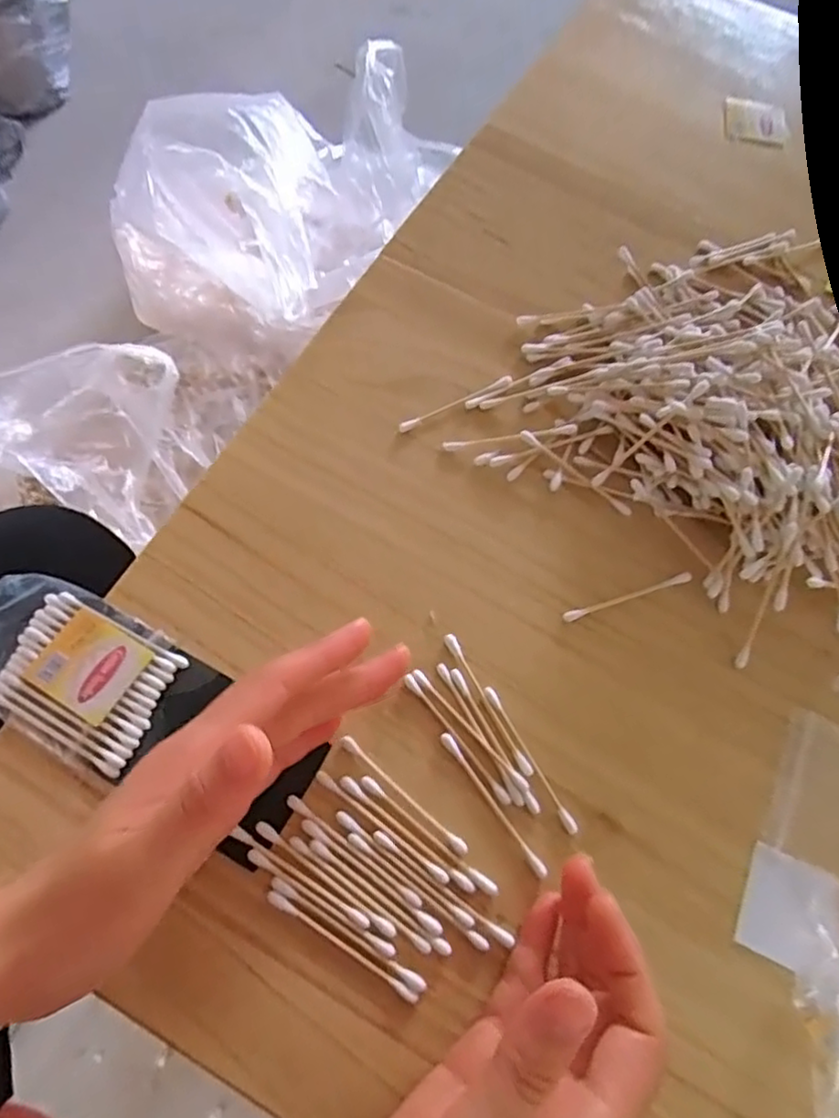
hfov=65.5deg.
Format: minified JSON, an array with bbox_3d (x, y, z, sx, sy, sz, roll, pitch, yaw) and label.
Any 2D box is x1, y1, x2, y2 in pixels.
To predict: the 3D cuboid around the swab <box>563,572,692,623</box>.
[{"bbox_3d":[0.104,0.018,0.324,0.070,0.004,0.005,-18,71,-8],"label":"swab"}]

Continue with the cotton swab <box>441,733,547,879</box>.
[{"bbox_3d":[0.032,0.107,0.286,0.005,0.004,0.071,-34,74,-14],"label":"cotton swab"}]

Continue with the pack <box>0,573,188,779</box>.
[{"bbox_3d":[-0.163,0.047,0.299,0.103,0.009,0.063,26,71,8],"label":"pack"}]

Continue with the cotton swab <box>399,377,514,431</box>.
[{"bbox_3d":[0.020,-0.086,0.361,0.070,0.004,0.006,-26,72,-11],"label":"cotton swab"}]

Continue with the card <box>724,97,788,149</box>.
[{"bbox_3d":[0.235,-0.304,0.455,0.047,0.006,0.041,4,69,0],"label":"card"}]

